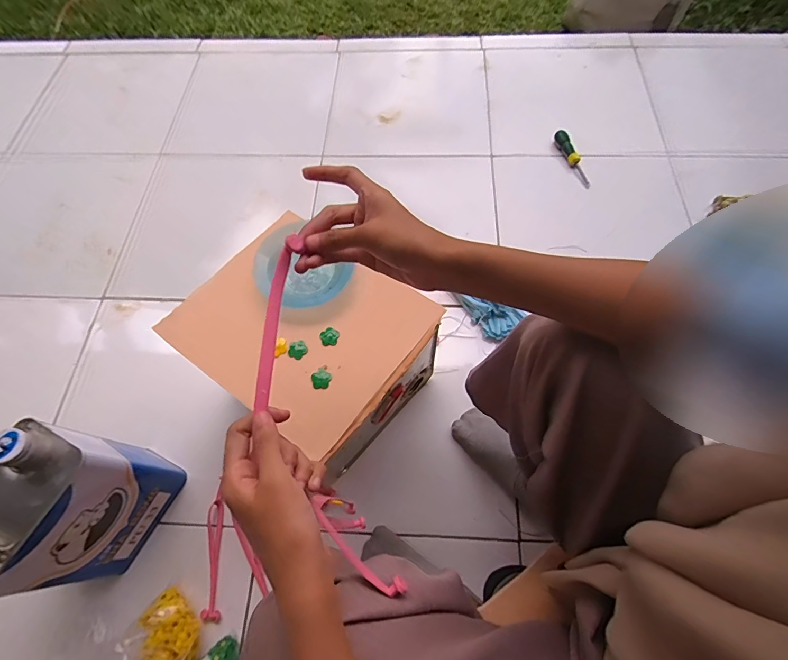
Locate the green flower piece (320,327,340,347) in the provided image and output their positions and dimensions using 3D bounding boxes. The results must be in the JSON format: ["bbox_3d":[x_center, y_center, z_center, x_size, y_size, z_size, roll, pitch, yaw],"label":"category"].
[{"bbox_3d":[-0.080,0.009,0.513,0.023,0.004,0.023,33,85,2],"label":"green flower piece"}]

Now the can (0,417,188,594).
[{"bbox_3d":[-0.421,0.232,0.542,0.108,0.252,0.169,25,69,13],"label":"can"}]

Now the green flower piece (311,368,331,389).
[{"bbox_3d":[-0.086,0.058,0.492,0.022,0.004,0.024,-1,65,2],"label":"green flower piece"}]

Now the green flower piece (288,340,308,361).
[{"bbox_3d":[-0.119,0.024,0.507,0.024,0.004,0.023,-1,65,2],"label":"green flower piece"}]

